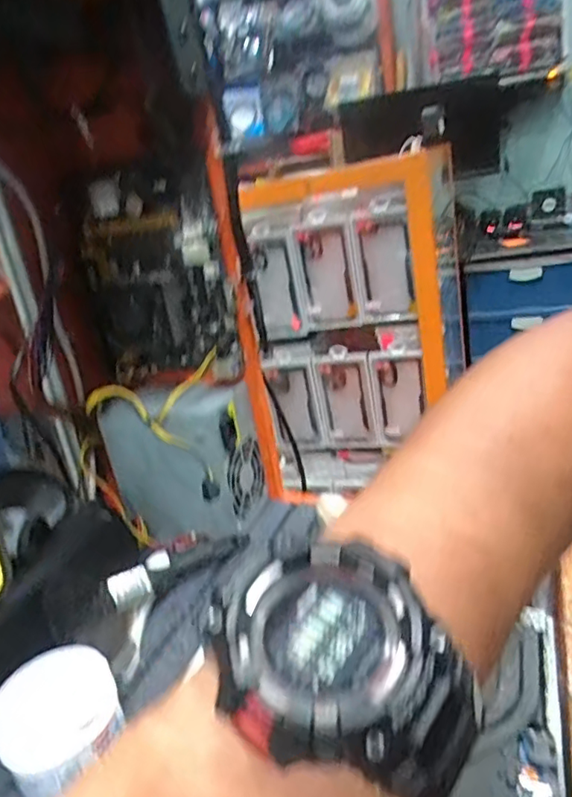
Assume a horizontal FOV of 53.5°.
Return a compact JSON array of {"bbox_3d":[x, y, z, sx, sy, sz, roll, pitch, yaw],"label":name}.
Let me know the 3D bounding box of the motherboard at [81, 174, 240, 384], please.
[{"bbox_3d":[-0.134,-0.123,0.579,0.155,0.221,0.062,-2,17,19],"label":"motherboard"}]

